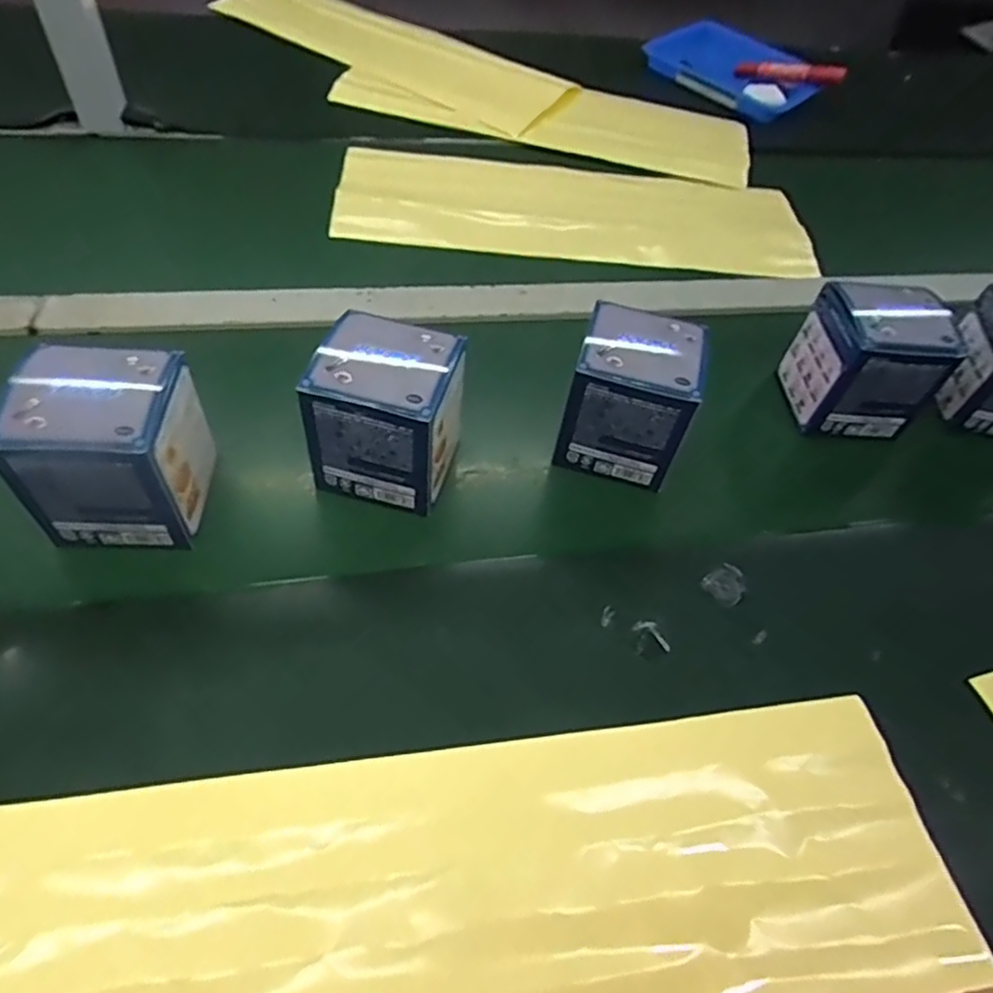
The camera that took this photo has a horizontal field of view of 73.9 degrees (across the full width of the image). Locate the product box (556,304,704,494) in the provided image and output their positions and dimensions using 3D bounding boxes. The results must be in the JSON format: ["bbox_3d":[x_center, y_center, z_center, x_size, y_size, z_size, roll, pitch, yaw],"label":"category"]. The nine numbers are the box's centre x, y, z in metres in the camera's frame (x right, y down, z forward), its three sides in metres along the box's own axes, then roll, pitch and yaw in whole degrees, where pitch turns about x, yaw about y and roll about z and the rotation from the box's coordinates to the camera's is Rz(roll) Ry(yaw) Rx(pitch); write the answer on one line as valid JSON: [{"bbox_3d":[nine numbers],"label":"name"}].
[{"bbox_3d":[0.094,-0.073,0.463,0.079,0.094,0.078,14,53,5],"label":"product box"}]

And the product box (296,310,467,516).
[{"bbox_3d":[-0.070,-0.054,0.427,0.086,0.092,0.077,11,53,3],"label":"product box"}]

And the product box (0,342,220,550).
[{"bbox_3d":[-0.223,-0.027,0.389,0.086,0.097,0.079,2,53,-4],"label":"product box"}]

